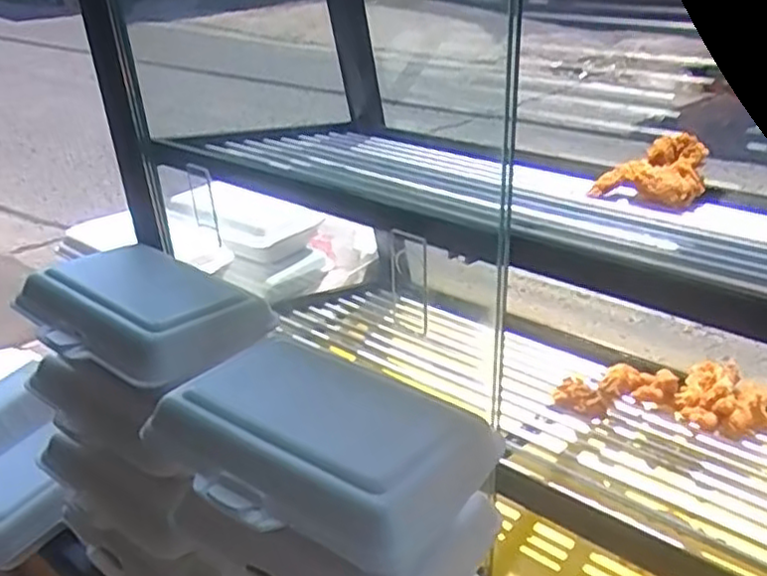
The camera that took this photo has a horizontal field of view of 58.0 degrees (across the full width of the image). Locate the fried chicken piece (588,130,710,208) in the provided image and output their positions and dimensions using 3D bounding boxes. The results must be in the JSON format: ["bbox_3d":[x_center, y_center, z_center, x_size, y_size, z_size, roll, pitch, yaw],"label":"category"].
[{"bbox_3d":[0.225,-0.101,0.580,0.080,0.038,0.071,14,34,26],"label":"fried chicken piece"}]

